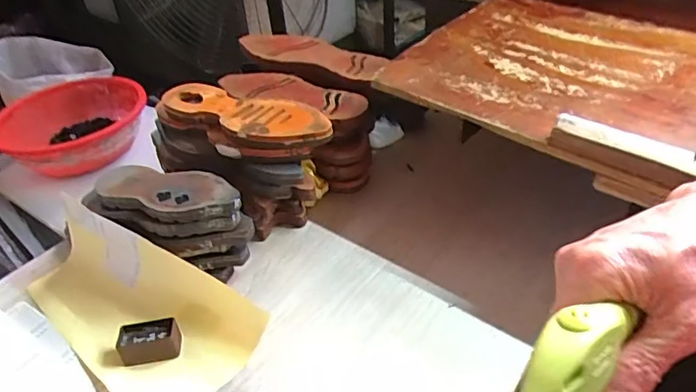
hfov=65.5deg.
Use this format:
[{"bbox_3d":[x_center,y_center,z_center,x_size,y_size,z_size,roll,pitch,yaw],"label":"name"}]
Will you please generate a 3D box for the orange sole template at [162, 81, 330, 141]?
[{"bbox_3d":[-0.156,-0.126,0.805,0.292,0.019,0.091,21,46,29],"label":"orange sole template"}]

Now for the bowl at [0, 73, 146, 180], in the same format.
[{"bbox_3d":[-0.822,-0.192,1.624,0.392,0.184,0.464,-14,40,-10],"label":"bowl"}]

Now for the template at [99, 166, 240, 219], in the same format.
[{"bbox_3d":[-0.234,-0.005,0.705,0.203,0.018,0.077,7,47,17],"label":"template"}]

